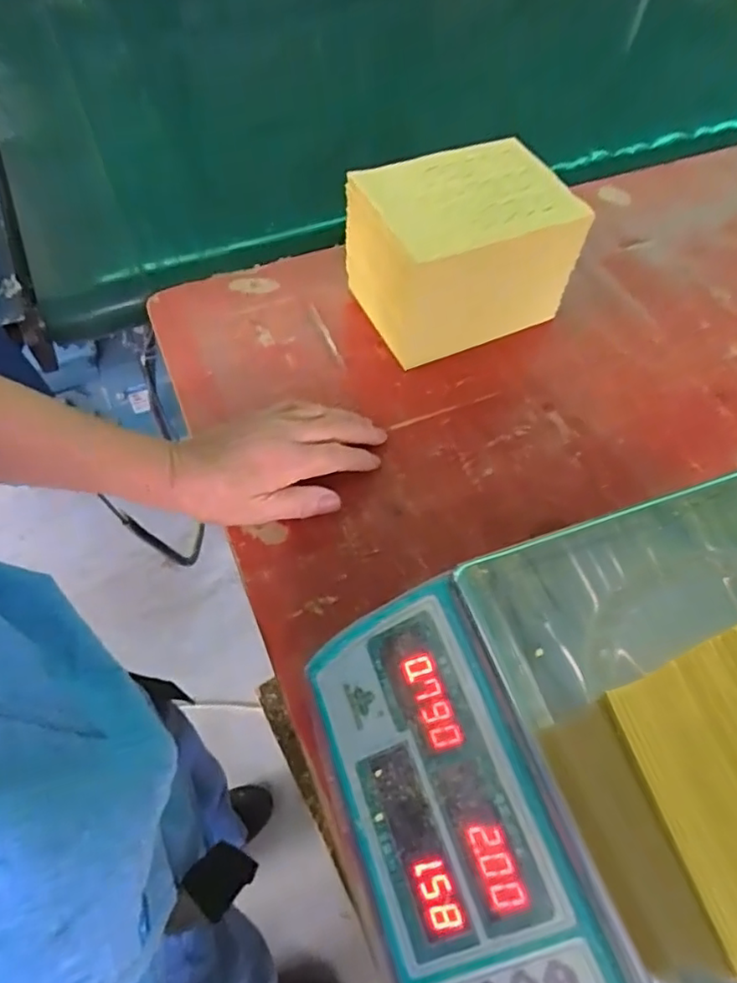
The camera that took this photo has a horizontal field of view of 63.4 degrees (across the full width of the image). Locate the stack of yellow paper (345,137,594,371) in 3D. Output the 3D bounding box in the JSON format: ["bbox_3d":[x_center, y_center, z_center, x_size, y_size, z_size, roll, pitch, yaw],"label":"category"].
[{"bbox_3d":[0.077,-0.209,0.524,0.170,0.117,0.112,-17,62,-12],"label":"stack of yellow paper"}]

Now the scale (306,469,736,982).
[{"bbox_3d":[0.143,0.168,0.301,0.293,0.096,0.312,-16,62,-11],"label":"scale"}]

